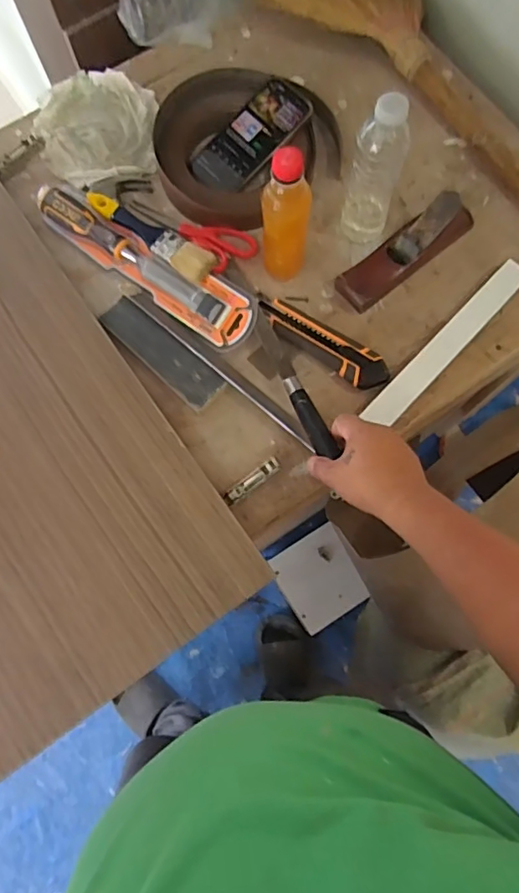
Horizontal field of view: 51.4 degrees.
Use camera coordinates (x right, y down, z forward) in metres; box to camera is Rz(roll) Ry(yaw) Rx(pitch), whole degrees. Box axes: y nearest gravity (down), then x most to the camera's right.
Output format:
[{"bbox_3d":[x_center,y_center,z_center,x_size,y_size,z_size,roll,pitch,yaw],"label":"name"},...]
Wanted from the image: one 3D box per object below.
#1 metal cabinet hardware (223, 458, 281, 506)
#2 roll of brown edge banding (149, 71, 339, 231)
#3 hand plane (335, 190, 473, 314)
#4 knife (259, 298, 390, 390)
[{"bbox_3d":[-0.008,0.038,0.596,0.071,0.016,0.015,-35,78,-8],"label":"metal cabinet hardware"},{"bbox_3d":[-0.019,-0.394,0.702,0.238,0.059,0.210,-41,79,-9],"label":"roll of brown edge banding"},{"bbox_3d":[0.183,-0.245,0.658,0.197,0.059,0.055,-38,79,-9],"label":"hand plane"},{"bbox_3d":[0.076,-0.126,0.648,0.172,0.024,0.045,36,79,9],"label":"knife"}]

